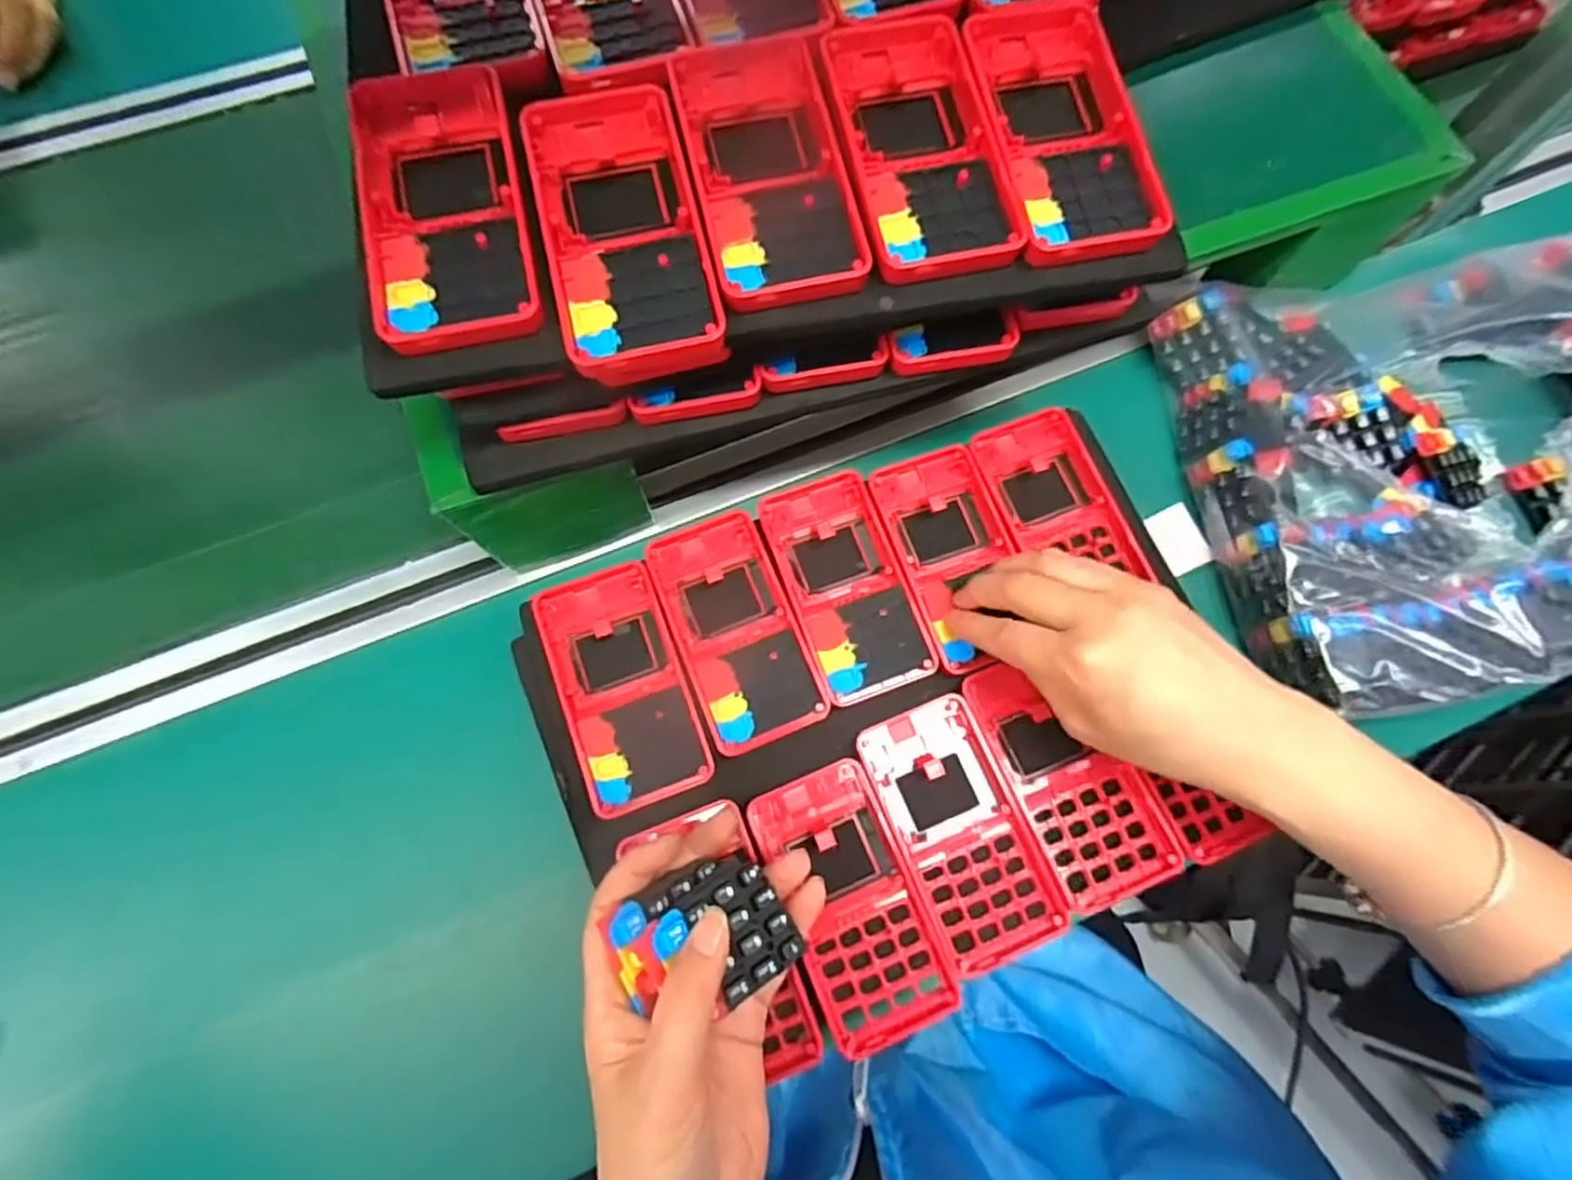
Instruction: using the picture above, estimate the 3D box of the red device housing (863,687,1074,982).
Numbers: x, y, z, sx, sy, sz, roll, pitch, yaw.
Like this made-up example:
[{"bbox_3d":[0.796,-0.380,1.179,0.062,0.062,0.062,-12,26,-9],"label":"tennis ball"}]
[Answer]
[{"bbox_3d":[0.085,0.116,0.344,0.059,0.012,0.121,-21,74,-8],"label":"red device housing"}]

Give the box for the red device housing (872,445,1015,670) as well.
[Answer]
[{"bbox_3d":[0.093,-0.019,0.386,0.062,0.023,0.121,-15,73,-6],"label":"red device housing"}]

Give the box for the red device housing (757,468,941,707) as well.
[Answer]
[{"bbox_3d":[0.031,-0.004,0.381,0.062,0.016,0.126,-18,73,-7],"label":"red device housing"}]

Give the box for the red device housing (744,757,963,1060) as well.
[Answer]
[{"bbox_3d":[0.032,0.148,0.333,0.063,0.011,0.122,-21,74,-8],"label":"red device housing"}]

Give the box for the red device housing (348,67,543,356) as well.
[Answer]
[{"bbox_3d":[-0.140,-0.158,0.286,0.063,0.018,0.124,-13,73,-5],"label":"red device housing"}]

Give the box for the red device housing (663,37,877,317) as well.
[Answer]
[{"bbox_3d":[-0.008,-0.177,0.294,0.062,0.016,0.123,-13,73,-5],"label":"red device housing"}]

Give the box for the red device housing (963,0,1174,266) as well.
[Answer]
[{"bbox_3d":[0.119,-0.201,0.307,0.064,0.021,0.130,-10,73,-4],"label":"red device housing"}]

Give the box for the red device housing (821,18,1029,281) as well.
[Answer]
[{"bbox_3d":[0.056,-0.191,0.302,0.062,0.019,0.124,-11,73,-5],"label":"red device housing"}]

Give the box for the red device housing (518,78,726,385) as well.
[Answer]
[{"bbox_3d":[-0.067,-0.149,0.289,0.061,0.024,0.128,-13,73,-5],"label":"red device housing"}]

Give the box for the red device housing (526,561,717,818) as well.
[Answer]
[{"bbox_3d":[-0.084,0.049,0.360,0.060,0.017,0.121,-19,74,-7],"label":"red device housing"}]

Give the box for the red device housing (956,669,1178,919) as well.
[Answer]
[{"bbox_3d":[0.141,0.092,0.352,0.062,0.013,0.120,-21,74,-8],"label":"red device housing"}]

